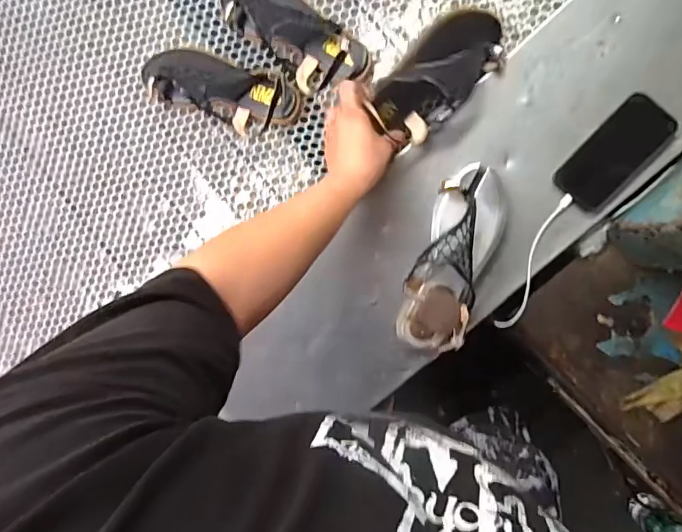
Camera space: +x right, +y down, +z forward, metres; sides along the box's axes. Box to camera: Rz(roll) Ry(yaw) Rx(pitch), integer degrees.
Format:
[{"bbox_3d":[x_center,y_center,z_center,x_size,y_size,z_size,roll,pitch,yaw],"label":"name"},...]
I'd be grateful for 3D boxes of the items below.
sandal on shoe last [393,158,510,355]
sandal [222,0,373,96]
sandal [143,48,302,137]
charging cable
[{"bbox_3d":[0.144,-0.008,0.586,0.087,0.082,0.241,19,97,6],"label":"sandal on shoe last"},{"bbox_3d":[-0.075,-0.329,0.624,0.247,0.083,0.094,42,98,4],"label":"sandal"},{"bbox_3d":[-0.177,-0.250,0.645,0.226,0.076,0.084,16,95,7],"label":"sandal"},{"bbox_3d":[0.256,-0.003,0.605,0.023,0.008,0.194,21,96,6],"label":"charging cable"}]

